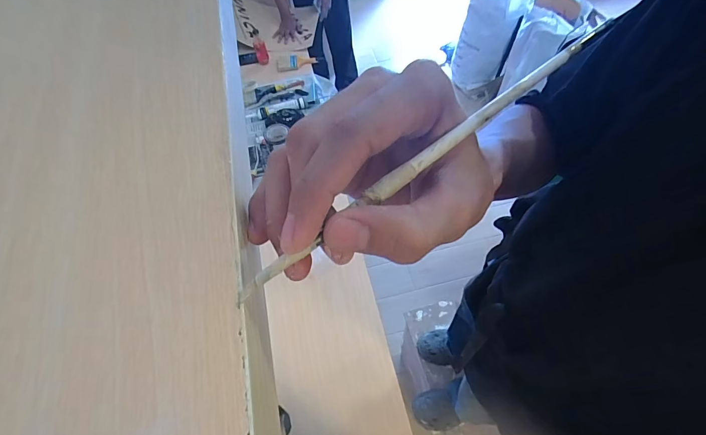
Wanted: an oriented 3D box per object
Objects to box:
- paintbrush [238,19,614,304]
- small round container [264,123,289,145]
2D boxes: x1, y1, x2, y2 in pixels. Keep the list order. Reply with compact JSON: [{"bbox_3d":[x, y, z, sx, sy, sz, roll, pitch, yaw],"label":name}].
[{"bbox_3d":[0.035,-0.029,0.147,0.188,0.005,0.005,-37,63,-13],"label":"paintbrush"},{"bbox_3d":[-0.313,-0.336,1.505,0.096,0.040,0.103,-2,59,3],"label":"small round container"}]

